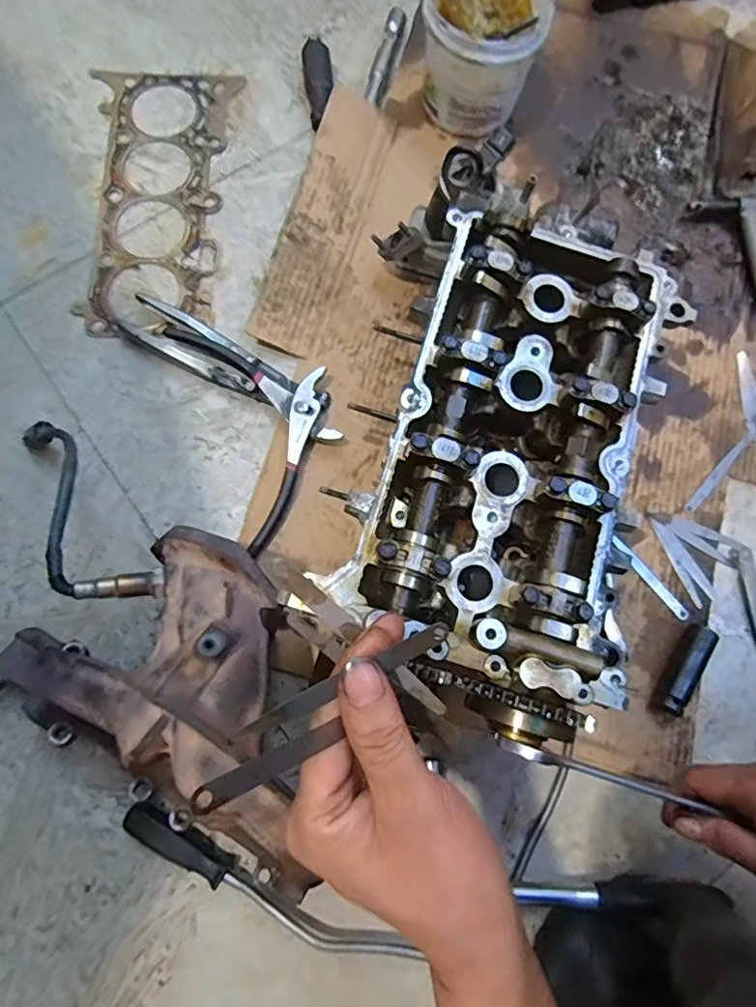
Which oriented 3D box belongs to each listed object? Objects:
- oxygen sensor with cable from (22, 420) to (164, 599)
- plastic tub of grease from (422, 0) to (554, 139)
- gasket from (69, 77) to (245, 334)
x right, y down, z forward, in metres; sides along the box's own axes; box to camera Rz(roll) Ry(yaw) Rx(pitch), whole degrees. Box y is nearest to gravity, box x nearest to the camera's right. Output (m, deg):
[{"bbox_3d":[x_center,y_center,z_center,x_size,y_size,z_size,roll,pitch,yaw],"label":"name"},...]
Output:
[{"bbox_3d":[-0.246,-0.002,0.440,0.060,0.064,0.229,-38,56,-10],"label":"oxygen sensor with cable"},{"bbox_3d":[0.106,-0.465,0.567,0.113,0.107,0.122,21,77,3],"label":"plastic tub of grease"},{"bbox_3d":[-0.232,-0.324,0.576,0.141,0.006,0.323,0,77,-2],"label":"gasket"}]

